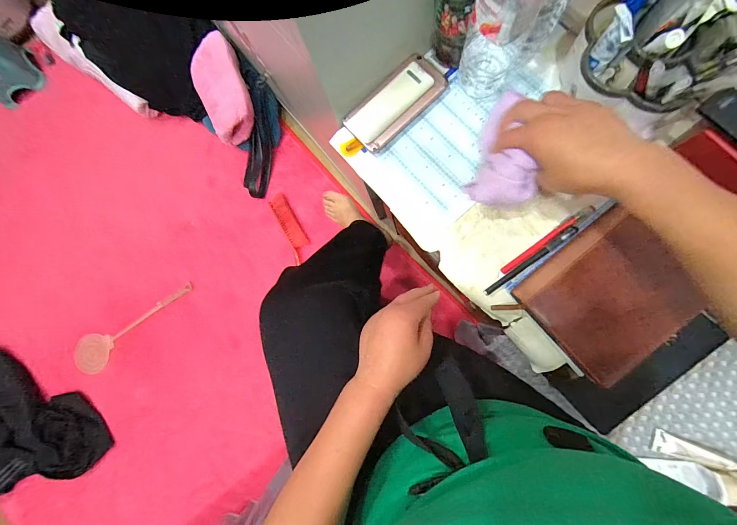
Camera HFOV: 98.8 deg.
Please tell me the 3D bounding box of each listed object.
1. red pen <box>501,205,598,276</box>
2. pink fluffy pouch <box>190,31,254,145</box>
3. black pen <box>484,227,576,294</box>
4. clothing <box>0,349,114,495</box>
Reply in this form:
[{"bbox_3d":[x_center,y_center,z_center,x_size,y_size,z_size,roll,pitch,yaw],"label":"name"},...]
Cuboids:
[{"bbox_3d":[0.238,-0.032,0.420,0.142,0.010,0.010,-37,81,4],"label":"red pen"},{"bbox_3d":[-0.461,-0.551,1.014,0.233,0.090,0.279,-23,94,44],"label":"pink fluffy pouch"},{"bbox_3d":[0.212,-0.001,0.415,0.139,0.014,0.010,-38,81,3],"label":"black pen"},{"bbox_3d":[-1.199,0.511,1.097,0.429,0.190,0.515,-21,80,5],"label":"clothing"}]

